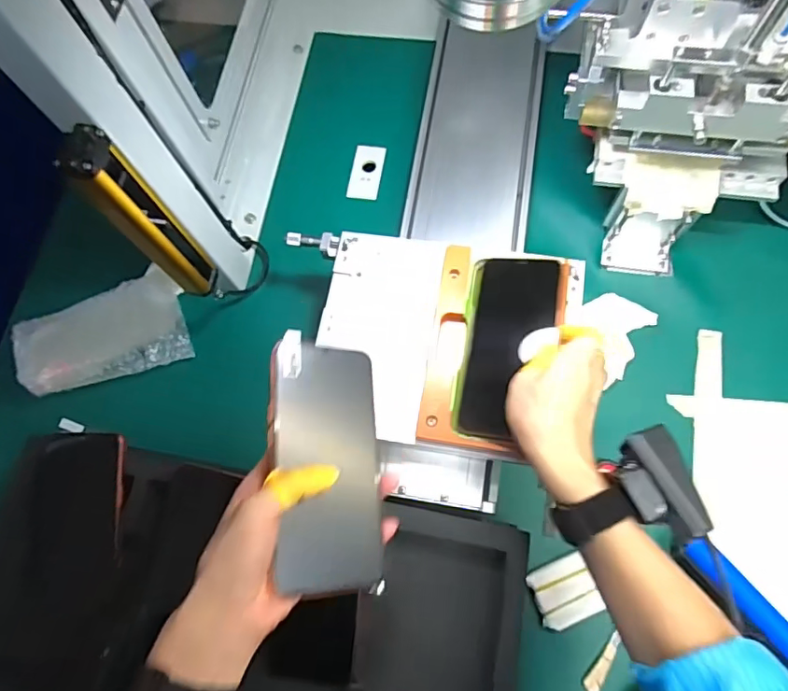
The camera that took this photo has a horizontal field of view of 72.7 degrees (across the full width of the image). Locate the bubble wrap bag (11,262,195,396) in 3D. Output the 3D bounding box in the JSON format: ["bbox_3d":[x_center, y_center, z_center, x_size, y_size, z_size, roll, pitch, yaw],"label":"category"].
[{"bbox_3d":[-0.337,-0.009,0.625,0.180,0.040,0.115,-22,73,-7],"label":"bubble wrap bag"}]

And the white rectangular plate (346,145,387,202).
[{"bbox_3d":[-0.035,-0.222,0.687,0.040,0.005,0.080,8,72,3],"label":"white rectangular plate"}]

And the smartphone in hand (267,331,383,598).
[{"bbox_3d":[-0.045,0.077,0.359,0.075,0.010,0.162,5,73,-26],"label":"smartphone in hand"}]

